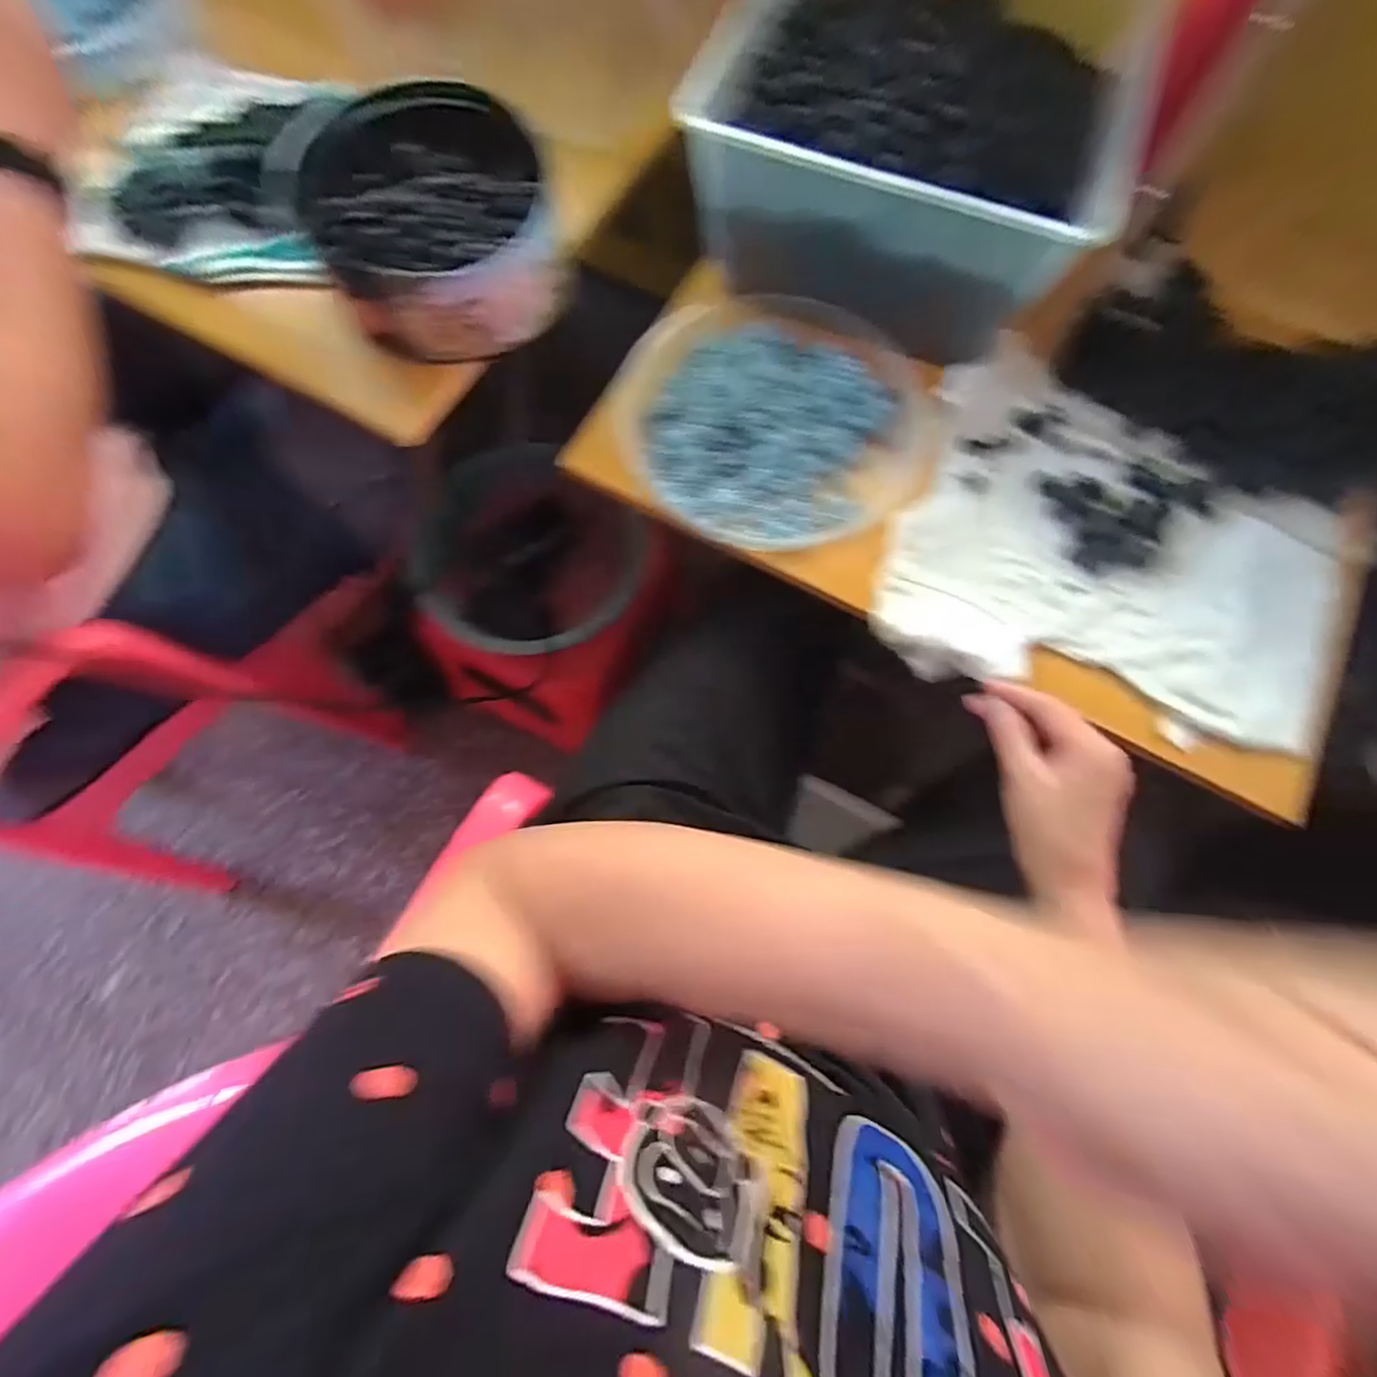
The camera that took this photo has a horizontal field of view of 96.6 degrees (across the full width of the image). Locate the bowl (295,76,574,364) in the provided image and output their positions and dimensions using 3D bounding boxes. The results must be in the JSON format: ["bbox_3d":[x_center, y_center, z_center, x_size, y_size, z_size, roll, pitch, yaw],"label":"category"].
[{"bbox_3d":[-0.191,-0.348,0.472,0.177,0.075,0.189,0,73,-1],"label":"bowl"}]

